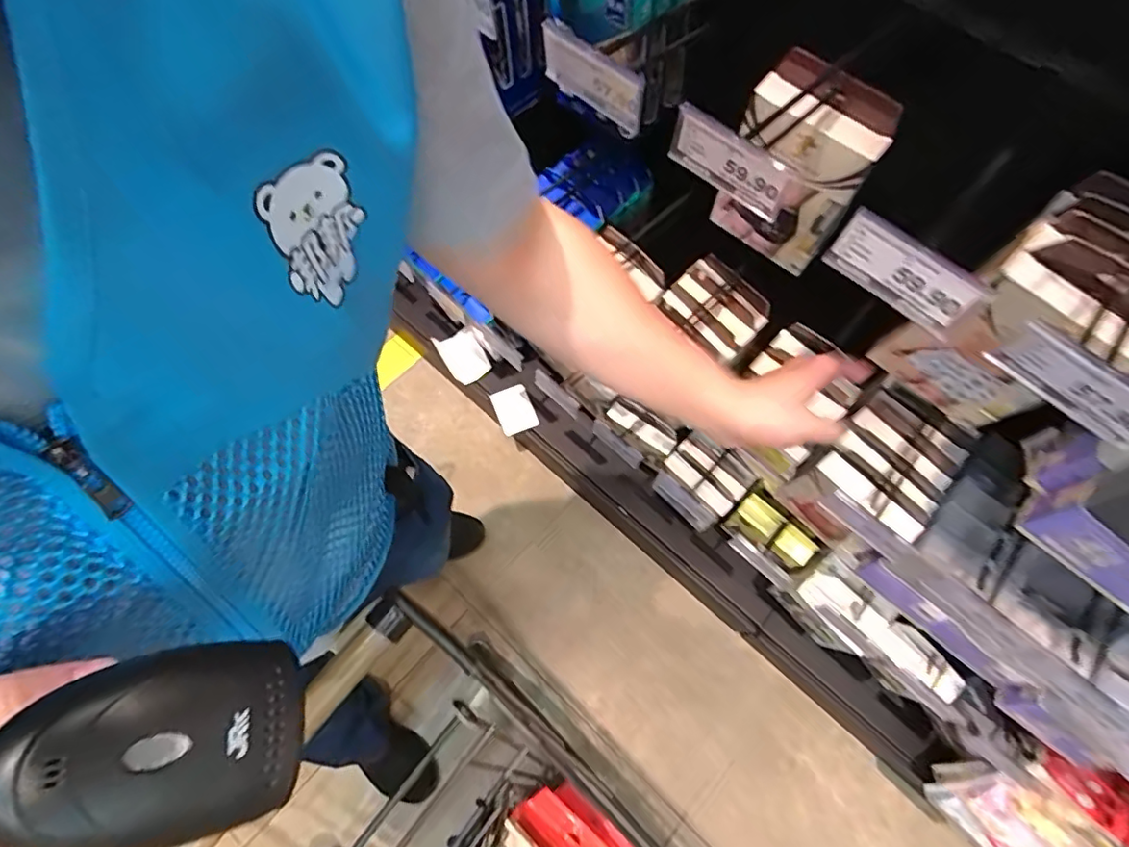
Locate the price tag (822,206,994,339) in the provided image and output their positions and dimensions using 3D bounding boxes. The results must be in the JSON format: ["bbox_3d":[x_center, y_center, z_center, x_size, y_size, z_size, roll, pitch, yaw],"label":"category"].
[{"bbox_3d":[0.234,-0.103,0.387,0.012,0.047,0.100,-41,74,-17],"label":"price tag"}]

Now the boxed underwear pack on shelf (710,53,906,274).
[{"bbox_3d":[0.243,-0.265,0.604,0.135,0.208,0.046,36,70,12],"label":"boxed underwear pack on shelf"}]

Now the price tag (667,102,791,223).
[{"bbox_3d":[0.124,-0.198,0.425,0.101,0.046,0.008,41,71,14],"label":"price tag"}]

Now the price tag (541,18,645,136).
[{"bbox_3d":[0.021,-0.282,0.456,0.103,0.058,0.007,41,77,13],"label":"price tag"}]

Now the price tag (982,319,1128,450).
[{"bbox_3d":[0.337,-0.023,0.363,0.007,0.045,0.101,-40,74,-17],"label":"price tag"}]

